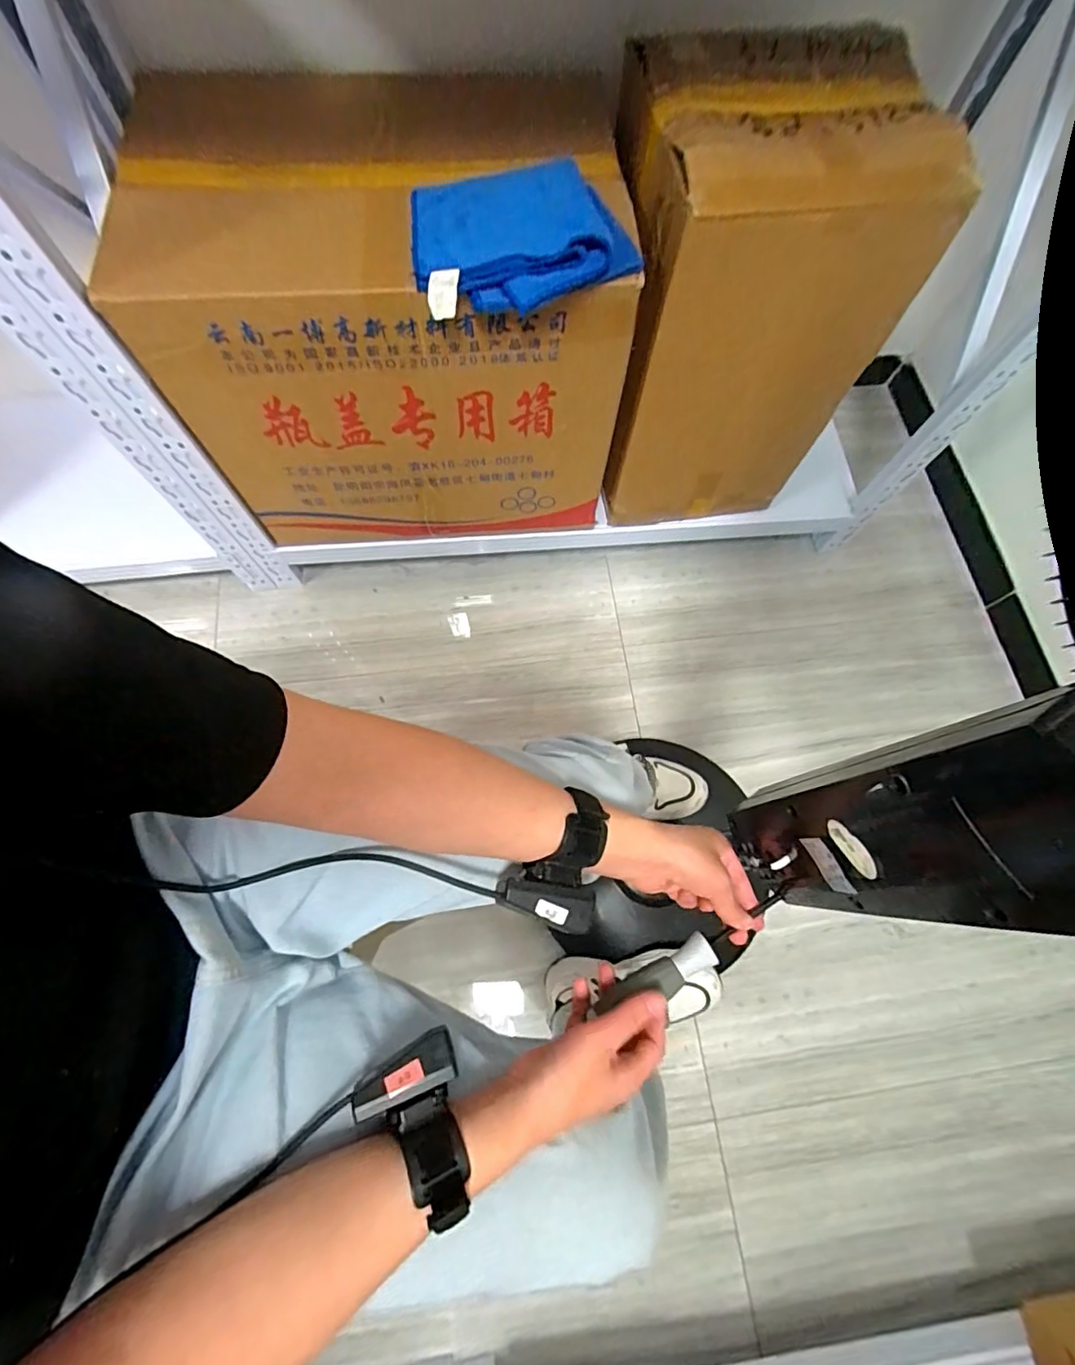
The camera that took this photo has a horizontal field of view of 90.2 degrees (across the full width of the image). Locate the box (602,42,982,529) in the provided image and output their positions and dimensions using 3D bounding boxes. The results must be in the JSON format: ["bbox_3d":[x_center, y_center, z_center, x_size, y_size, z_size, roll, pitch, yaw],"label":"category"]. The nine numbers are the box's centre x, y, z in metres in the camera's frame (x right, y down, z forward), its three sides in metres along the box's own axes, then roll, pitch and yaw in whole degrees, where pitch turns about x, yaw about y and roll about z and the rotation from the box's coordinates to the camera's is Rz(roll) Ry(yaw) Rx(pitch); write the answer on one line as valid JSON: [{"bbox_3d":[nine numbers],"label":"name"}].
[{"bbox_3d":[0.265,-0.522,0.786,0.315,0.501,0.296,-6,72,-4],"label":"box"}]

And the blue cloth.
[{"bbox_3d":[-0.029,-0.486,0.568,0.218,0.057,0.186,-18,73,-7],"label":"blue cloth"}]

